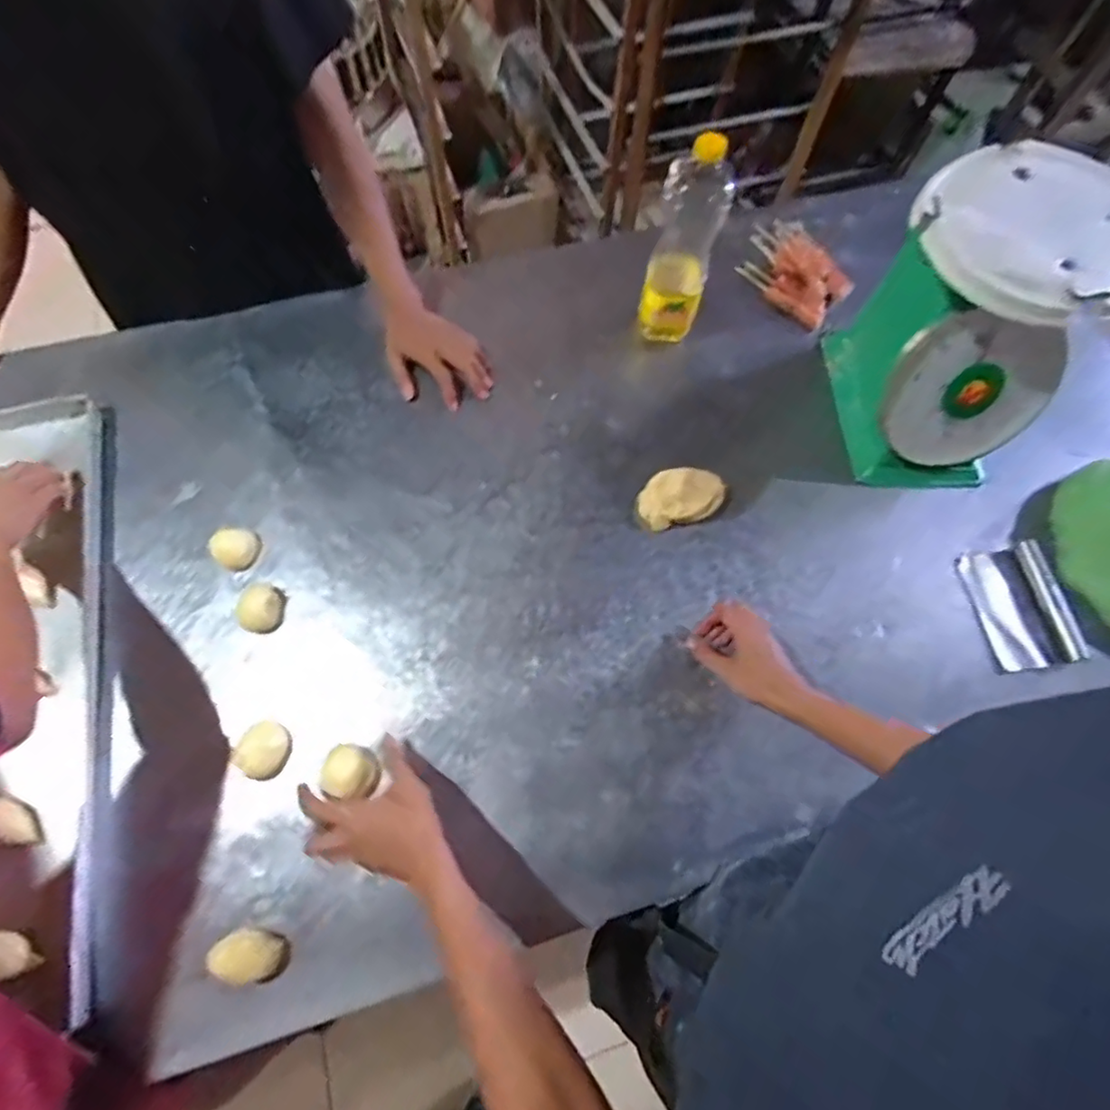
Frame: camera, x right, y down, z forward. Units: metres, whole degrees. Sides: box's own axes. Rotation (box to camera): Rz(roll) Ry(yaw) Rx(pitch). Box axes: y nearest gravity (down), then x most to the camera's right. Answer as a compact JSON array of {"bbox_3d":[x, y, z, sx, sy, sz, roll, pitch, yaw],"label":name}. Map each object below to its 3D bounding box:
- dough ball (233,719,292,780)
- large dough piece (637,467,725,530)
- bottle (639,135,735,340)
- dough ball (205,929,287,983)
[{"bbox_3d":[-0.308,0.206,0.616,0.050,0.045,0.058,31,73,9],"label":"dough ball"},{"bbox_3d":[0.161,-0.075,0.735,0.107,0.042,0.069,-9,71,-5],"label":"large dough piece"},{"bbox_3d":[0.163,-0.392,0.739,0.082,0.255,0.090,13,71,3],"label":"bottle"},{"bbox_3d":[-0.293,0.379,0.552,0.060,0.025,0.037,18,71,5],"label":"dough ball"}]

